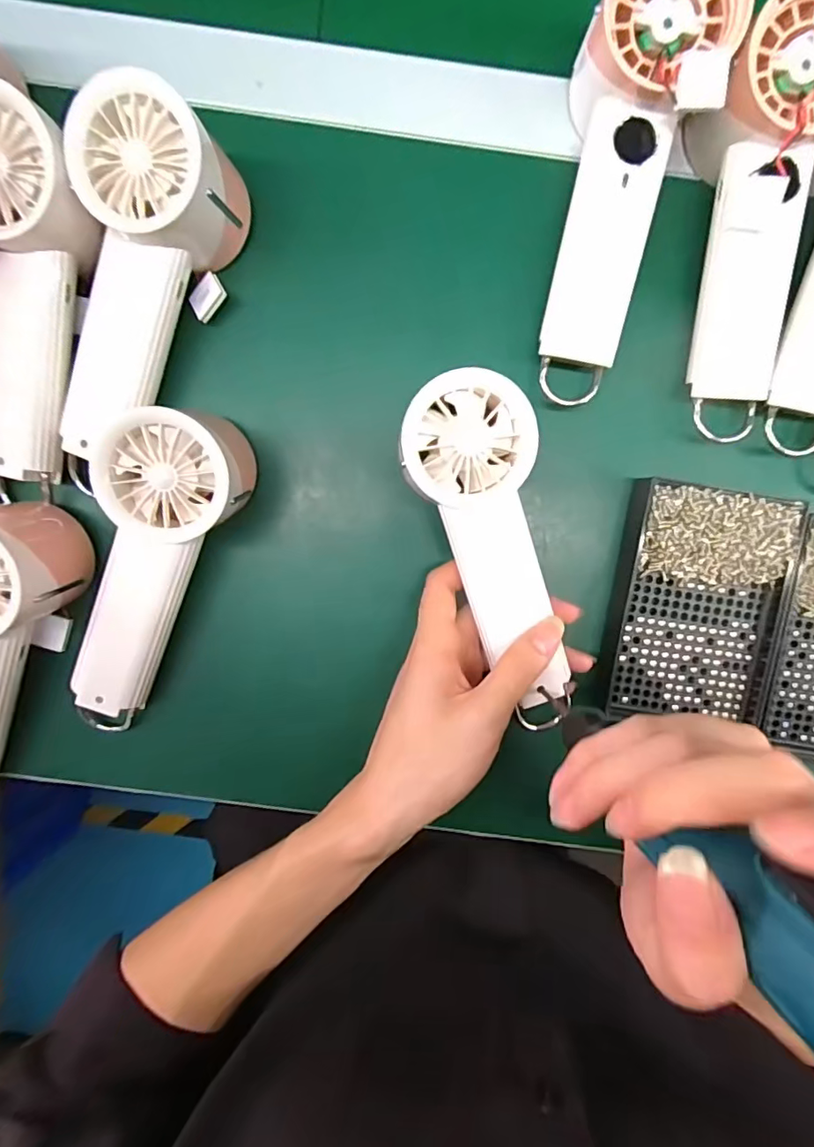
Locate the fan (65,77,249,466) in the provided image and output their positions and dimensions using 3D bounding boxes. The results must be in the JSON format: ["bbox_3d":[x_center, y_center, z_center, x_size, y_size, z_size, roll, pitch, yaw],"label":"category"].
[{"bbox_3d":[-0.140,-0.147,0.281,0.064,0.061,0.171,24,109,-2],"label":"fan"}]

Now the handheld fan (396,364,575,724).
[{"bbox_3d":[0.048,-0.006,0.269,0.060,0.027,0.183,-17,106,3],"label":"handheld fan"}]

